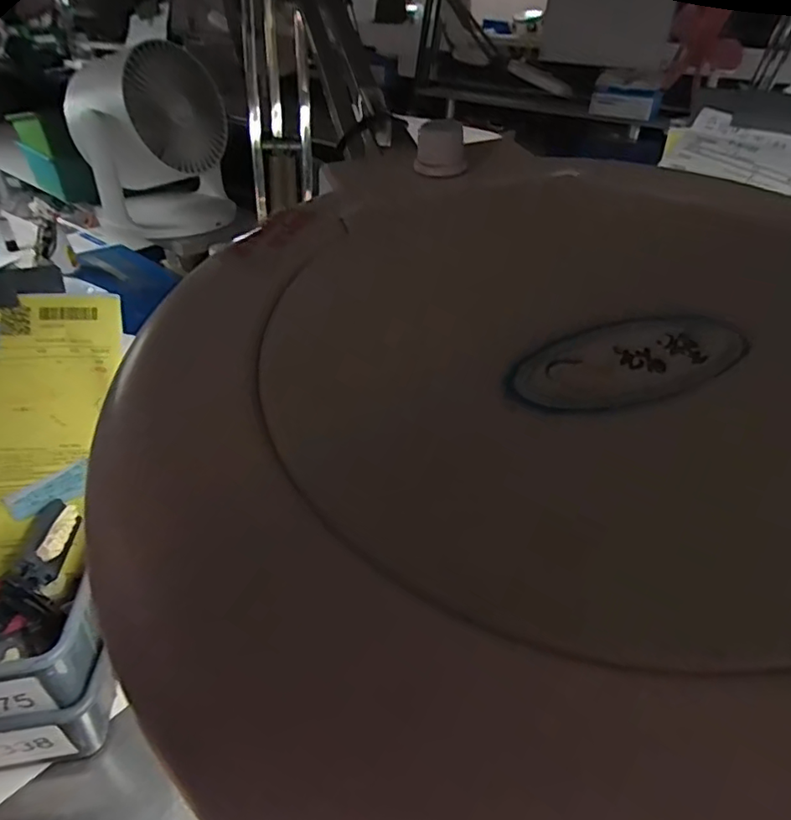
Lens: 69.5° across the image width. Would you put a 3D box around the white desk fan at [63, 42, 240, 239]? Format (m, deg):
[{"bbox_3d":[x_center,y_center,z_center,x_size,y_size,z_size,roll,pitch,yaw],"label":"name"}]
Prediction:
[{"bbox_3d":[-0.313,-0.351,0.743,0.128,0.205,0.157,20,39,24],"label":"white desk fan"}]

